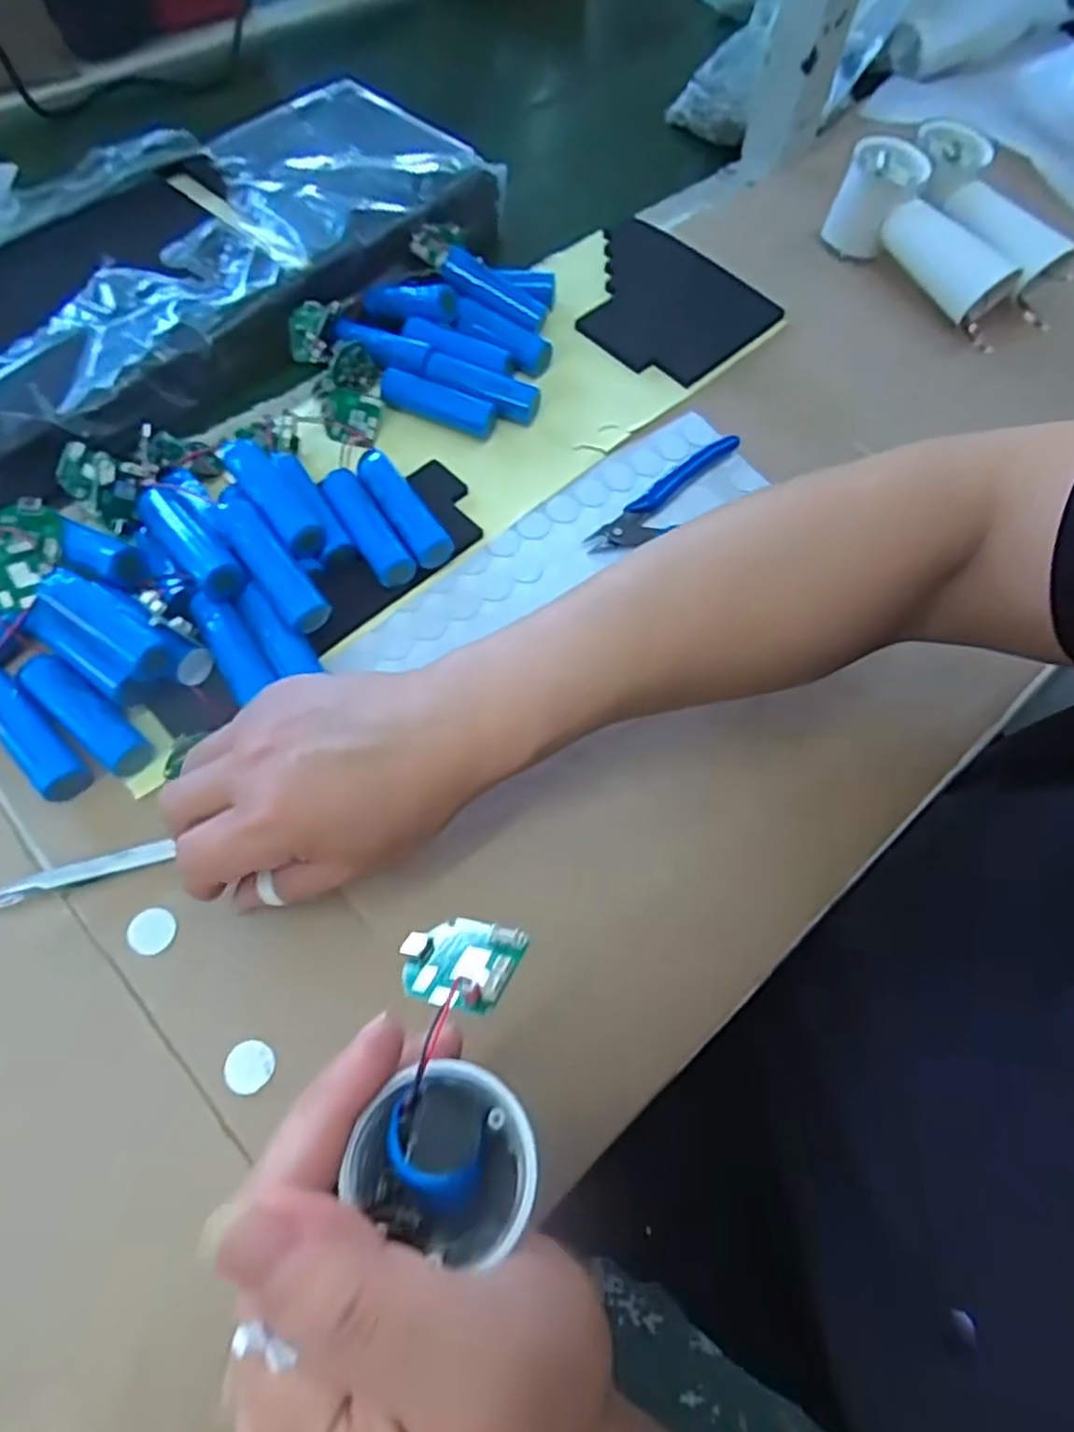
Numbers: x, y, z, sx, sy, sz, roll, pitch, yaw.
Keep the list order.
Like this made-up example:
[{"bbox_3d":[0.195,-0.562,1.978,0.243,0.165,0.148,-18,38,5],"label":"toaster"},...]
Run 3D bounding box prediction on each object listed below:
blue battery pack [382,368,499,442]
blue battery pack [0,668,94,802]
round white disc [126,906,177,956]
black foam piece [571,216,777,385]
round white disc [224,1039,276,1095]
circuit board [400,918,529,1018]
[{"bbox_3d":[-0.063,-0.193,0.462,0.077,0.019,0.018,23,64,7],"label":"blue battery pack"},{"bbox_3d":[-0.240,0.008,0.353,0.074,0.021,0.023,42,68,15],"label":"blue battery pack"},{"bbox_3d":[-0.171,0.095,0.331,0.020,0.004,0.020,2,64,-4],"label":"round white disc"},{"bbox_3d":[0.084,-0.295,0.526,0.124,0.008,0.141,-41,73,-21],"label":"black foam piece"},{"bbox_3d":[-0.119,0.145,0.309,0.020,0.004,0.020,2,64,-4],"label":"round white disc"},{"bbox_3d":[-0.024,0.073,0.224,0.037,0.005,0.030,4,34,21],"label":"circuit board"}]

